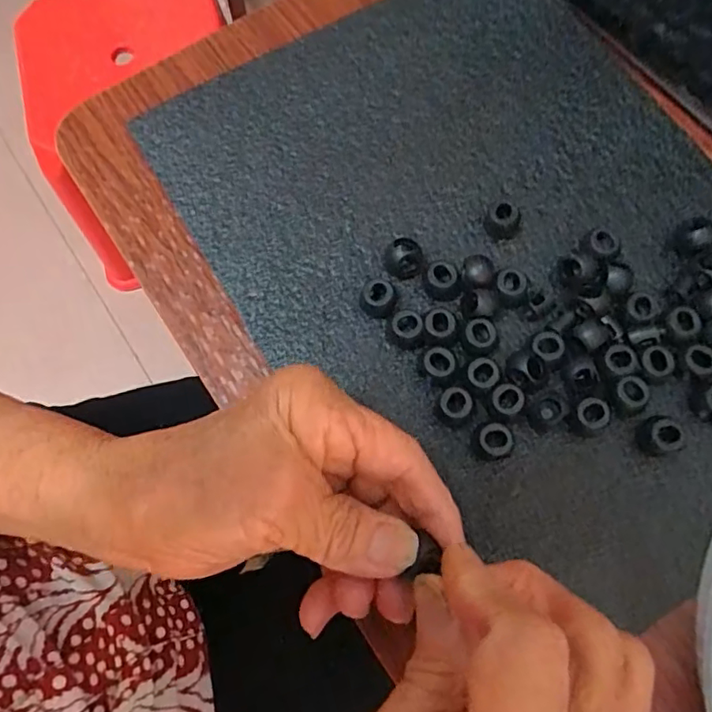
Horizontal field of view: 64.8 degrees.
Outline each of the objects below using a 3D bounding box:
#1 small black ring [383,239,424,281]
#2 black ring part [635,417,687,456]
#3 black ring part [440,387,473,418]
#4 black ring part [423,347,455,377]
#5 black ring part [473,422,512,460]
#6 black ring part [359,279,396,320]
[{"bbox_3d":[0.023,-0.046,0.269,0.016,0.016,0.017,0,74,1],"label":"small black ring"},{"bbox_3d":[0.131,0.034,0.243,0.013,0.015,0.016,-11,74,-2],"label":"black ring part"},{"bbox_3d":[0.044,0.022,0.248,0.013,0.011,0.014,0,74,1],"label":"black ring part"},{"bbox_3d":[0.037,0.004,0.254,0.014,0.010,0.013,0,74,1],"label":"black ring part"},{"bbox_3d":[0.060,0.038,0.243,0.014,0.012,0.015,-16,74,-3],"label":"black ring part"},{"bbox_3d":[0.011,-0.027,0.264,0.017,0.014,0.014,8,75,4],"label":"black ring part"}]

